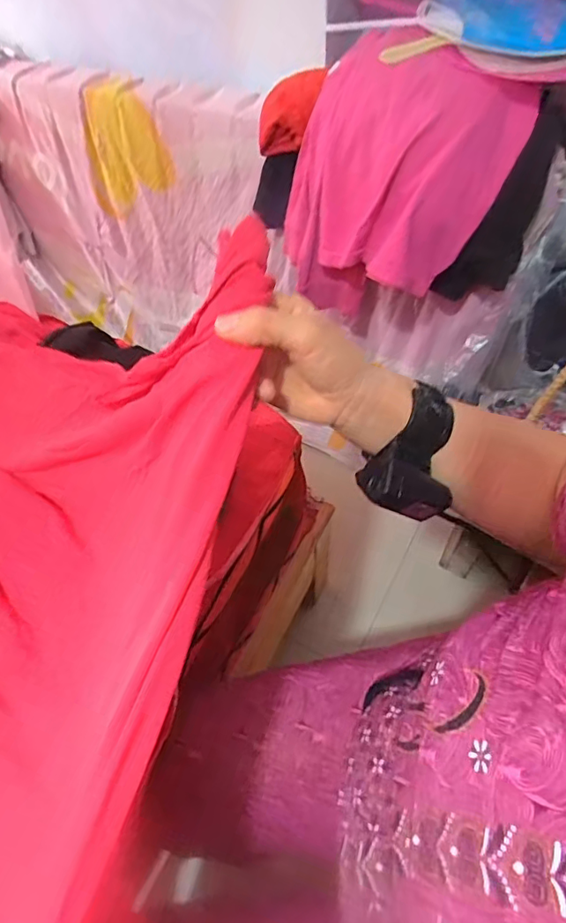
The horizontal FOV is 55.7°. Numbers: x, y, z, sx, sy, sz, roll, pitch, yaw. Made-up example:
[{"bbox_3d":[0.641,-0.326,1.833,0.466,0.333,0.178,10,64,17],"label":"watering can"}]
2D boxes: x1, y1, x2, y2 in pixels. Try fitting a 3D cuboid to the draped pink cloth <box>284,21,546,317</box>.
[{"bbox_3d":[0.137,-0.354,0.705,0.241,0.333,0.138,28,25,3],"label":"draped pink cloth"}]

